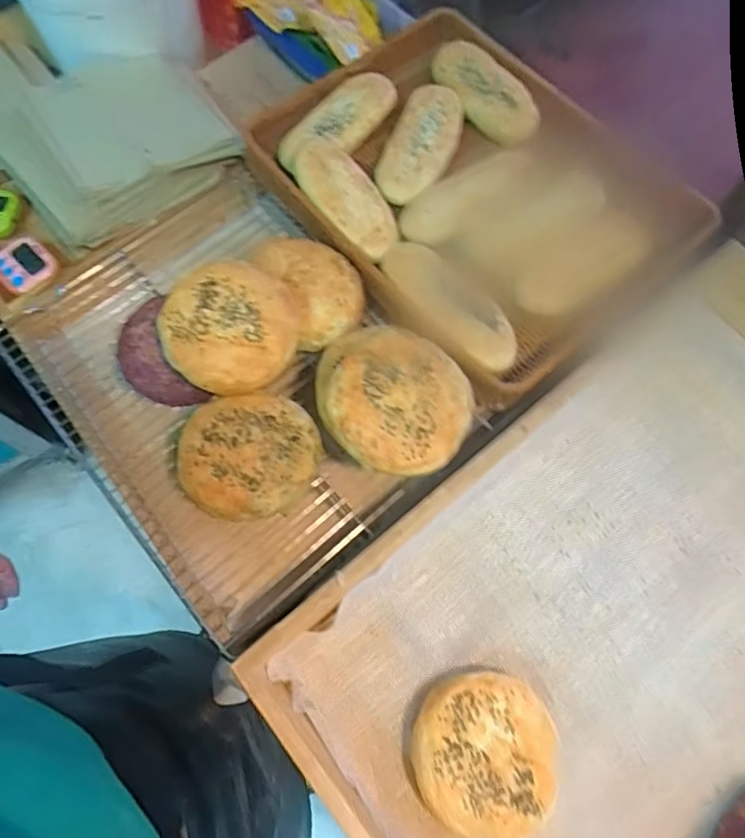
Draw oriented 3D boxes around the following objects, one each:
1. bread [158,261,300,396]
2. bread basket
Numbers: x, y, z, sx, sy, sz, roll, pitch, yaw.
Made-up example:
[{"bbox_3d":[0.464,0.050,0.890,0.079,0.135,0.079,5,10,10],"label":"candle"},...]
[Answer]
[{"bbox_3d":[-0.121,-0.080,0.482,0.113,0.038,0.107,0,69,0],"label":"bread"},{"bbox_3d":[0.100,-0.250,0.593,0.333,0.058,0.414,-42,75,-15],"label":"bread basket"}]

